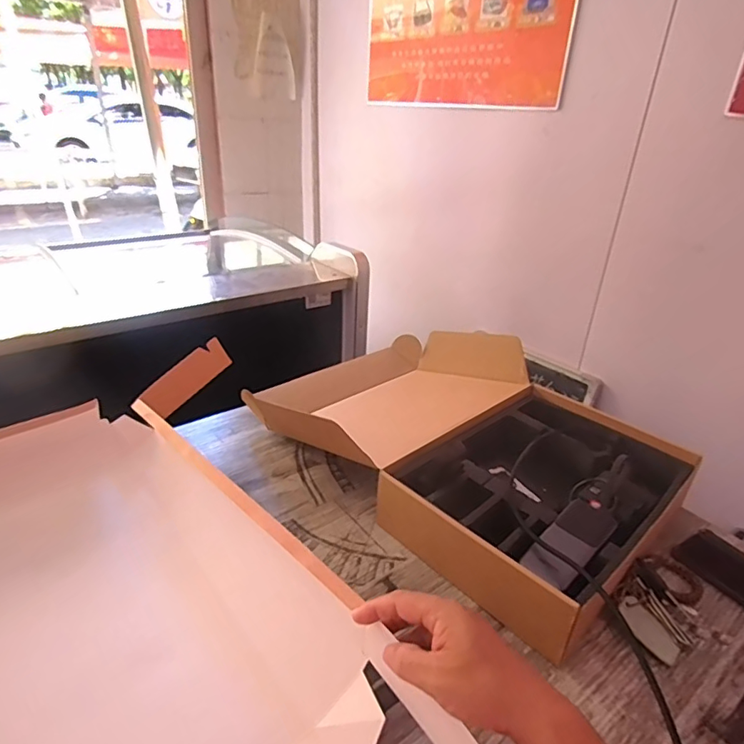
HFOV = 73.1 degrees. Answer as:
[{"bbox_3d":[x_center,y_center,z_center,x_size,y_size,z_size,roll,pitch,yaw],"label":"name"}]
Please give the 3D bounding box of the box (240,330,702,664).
[{"bbox_3d":[0.119,0.083,0.740,0.548,0.121,0.387,26,35,37],"label":"box"}]

